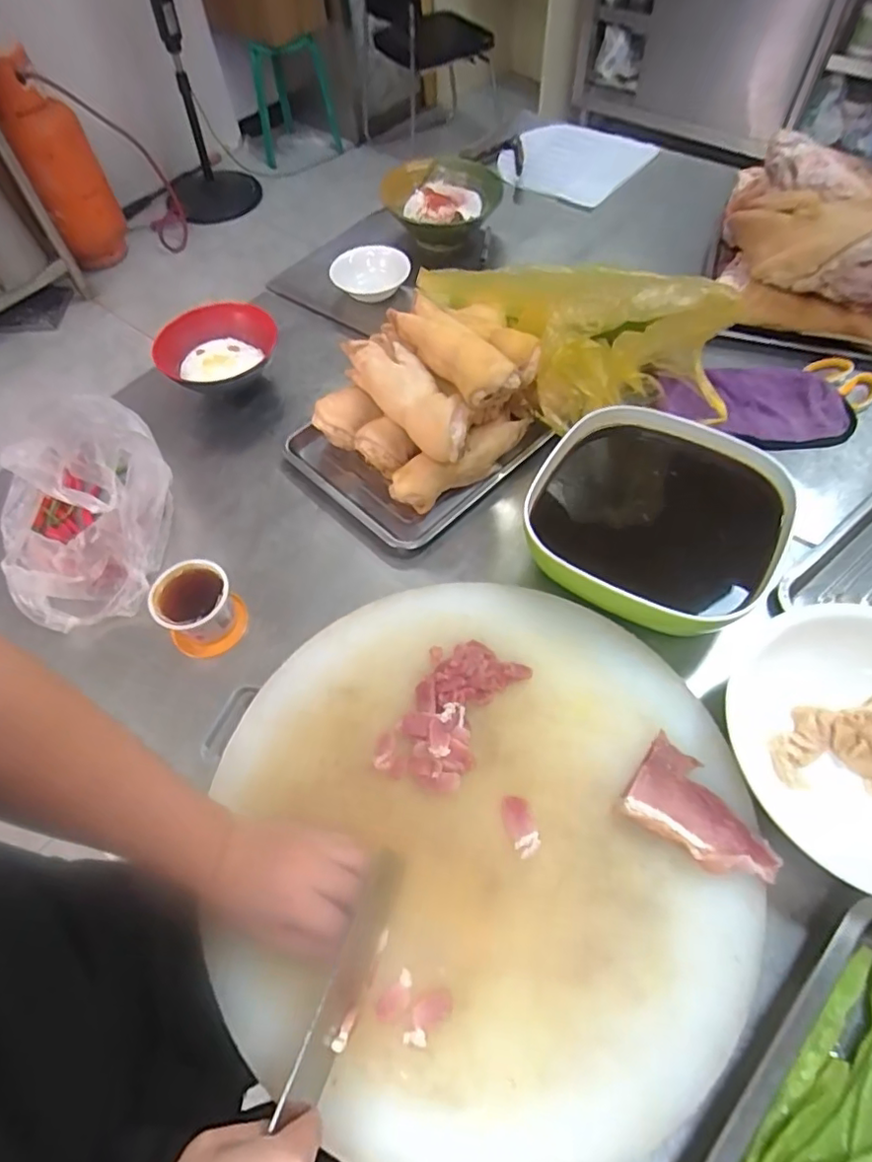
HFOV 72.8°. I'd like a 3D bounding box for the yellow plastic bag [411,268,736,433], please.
[{"bbox_3d":[0.139,-0.328,0.757,0.166,0.180,0.486,-34,47,-18],"label":"yellow plastic bag"}]

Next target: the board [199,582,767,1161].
[{"bbox_3d":[0.039,0.203,0.503,0.429,0.033,0.450,-1,56,2],"label":"board"}]

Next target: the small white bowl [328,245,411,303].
[{"bbox_3d":[-0.107,-0.499,0.962,0.127,0.043,0.108,-16,59,-7],"label":"small white bowl"}]

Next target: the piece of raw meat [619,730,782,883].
[{"bbox_3d":[0.221,0.191,0.484,0.119,0.031,0.078,33,63,22],"label":"piece of raw meat"}]

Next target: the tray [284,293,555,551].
[{"bbox_3d":[-0.012,-0.230,0.726,0.310,0.166,0.239,-38,62,-21],"label":"tray"}]

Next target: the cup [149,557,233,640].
[{"bbox_3d":[-0.251,0.032,0.632,0.077,0.078,0.075,-1,56,2],"label":"cup"}]

